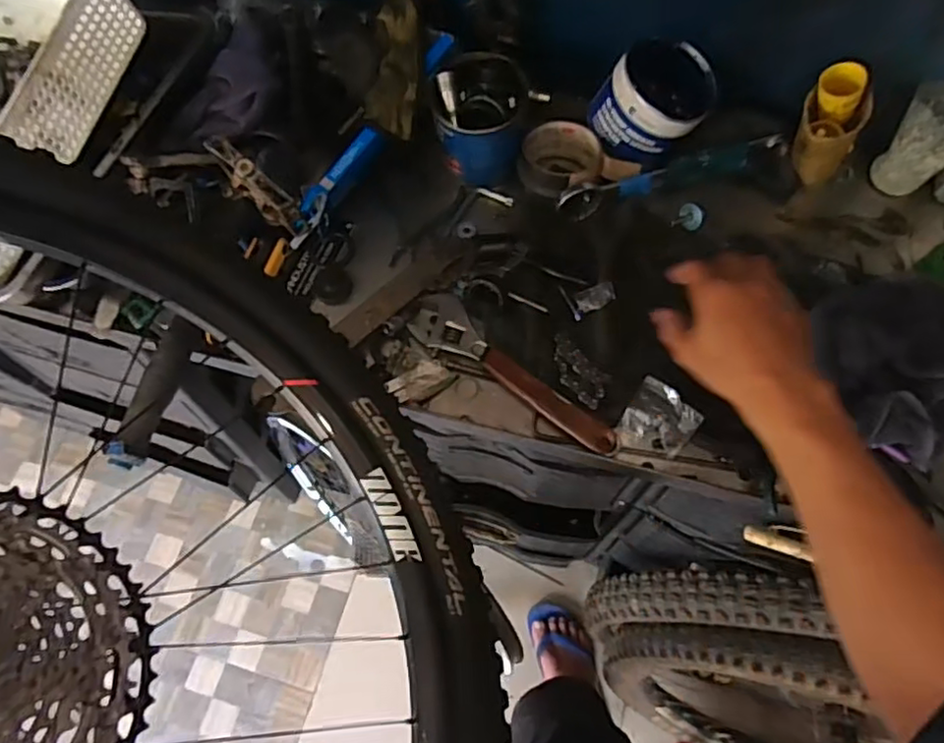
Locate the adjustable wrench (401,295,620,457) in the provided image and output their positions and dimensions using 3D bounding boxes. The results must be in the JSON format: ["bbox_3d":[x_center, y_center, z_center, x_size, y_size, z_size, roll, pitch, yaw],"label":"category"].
[{"bbox_3d":[0.035,0.004,0.611,0.236,0.020,0.054,39,73,15],"label":"adjustable wrench"}]

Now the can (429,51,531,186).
[{"bbox_3d":[0.010,-0.263,0.679,0.099,0.088,0.093,-3,67,2],"label":"can"}]

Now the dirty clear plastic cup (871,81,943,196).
[{"bbox_3d":[0.455,-0.232,0.644,0.072,0.091,0.067,-1,67,3],"label":"dirty clear plastic cup"}]

